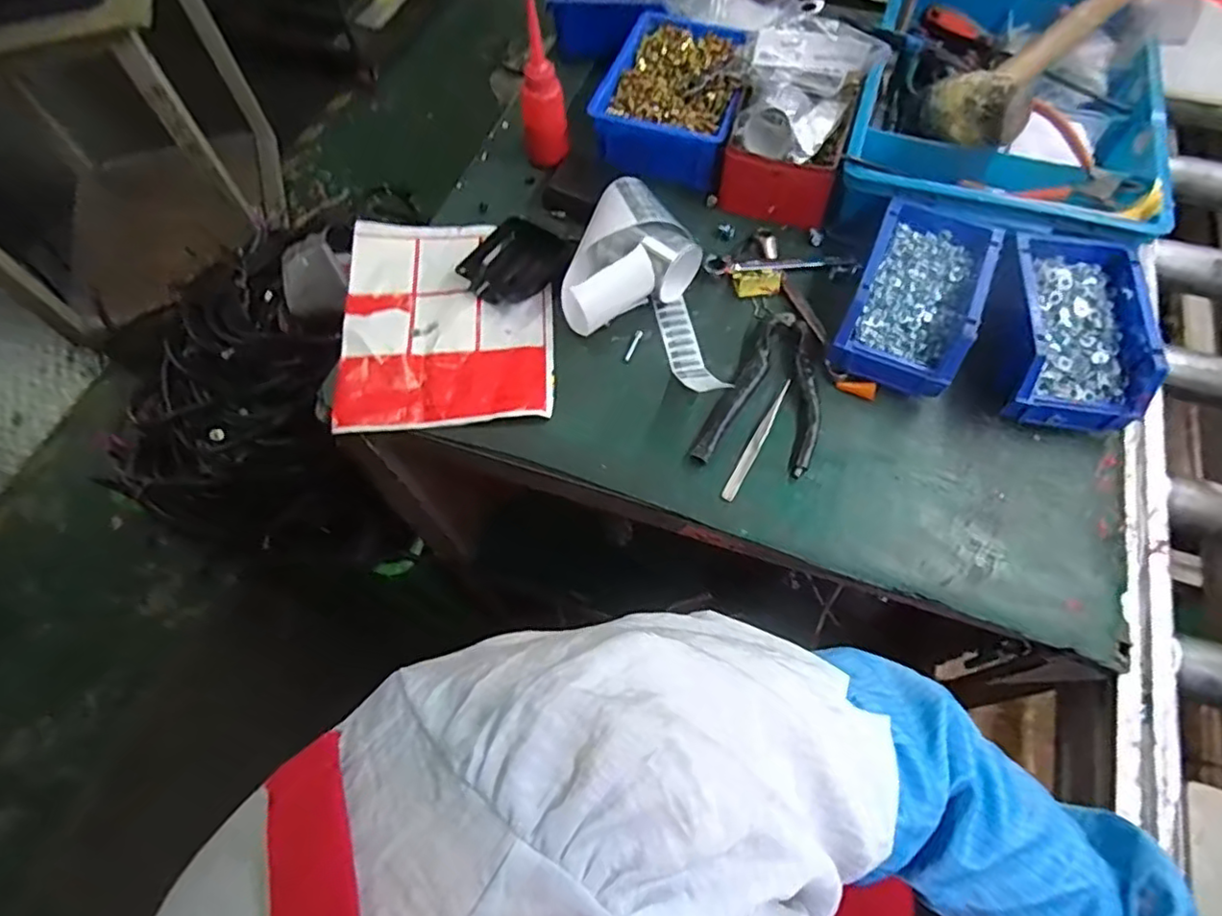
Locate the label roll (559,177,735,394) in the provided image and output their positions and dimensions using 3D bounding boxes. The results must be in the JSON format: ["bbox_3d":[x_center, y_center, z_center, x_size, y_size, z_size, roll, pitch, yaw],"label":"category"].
[{"bbox_3d":[0.023,-0.162,0.598,0.135,0.067,0.208,-4,62,0],"label":"label roll"}]

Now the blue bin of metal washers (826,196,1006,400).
[{"bbox_3d":[0.274,-0.147,0.570,0.103,0.055,0.174,23,66,13],"label":"blue bin of metal washers"}]

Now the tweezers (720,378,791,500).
[{"bbox_3d":[0.127,-0.016,0.546,0.011,0.005,0.126,28,67,15],"label":"tweezers"}]

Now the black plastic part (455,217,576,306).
[{"bbox_3d":[-0.095,-0.196,0.642,0.085,0.024,0.105,39,70,20],"label":"black plastic part"}]

